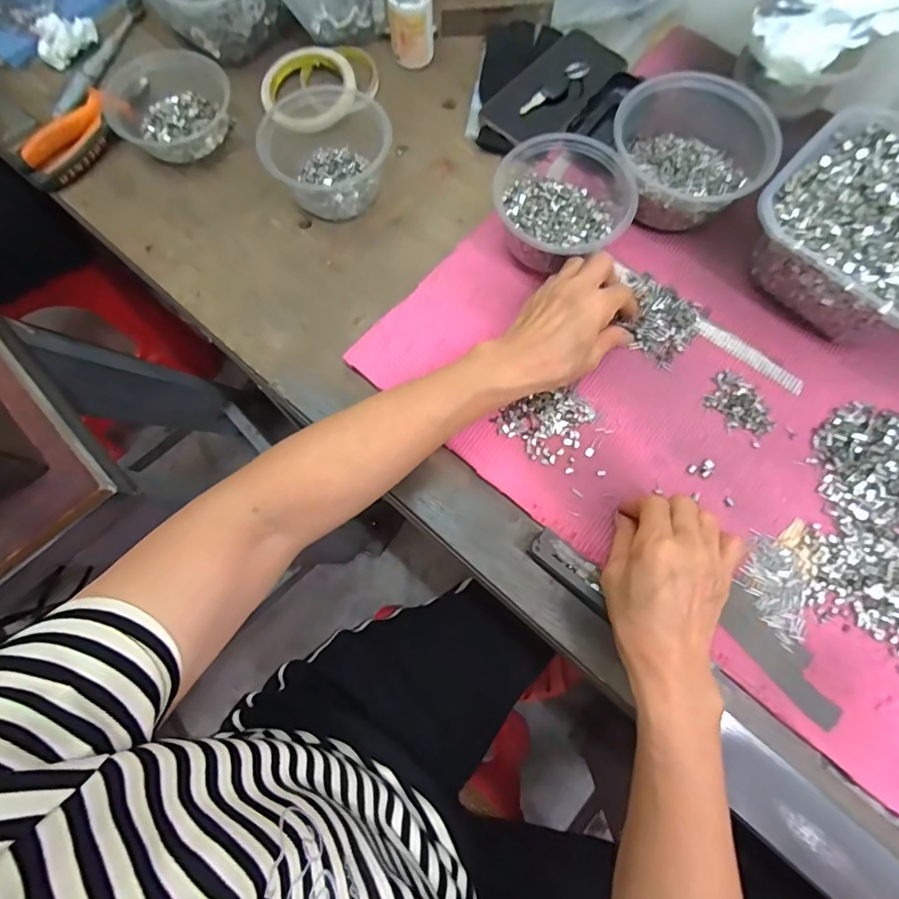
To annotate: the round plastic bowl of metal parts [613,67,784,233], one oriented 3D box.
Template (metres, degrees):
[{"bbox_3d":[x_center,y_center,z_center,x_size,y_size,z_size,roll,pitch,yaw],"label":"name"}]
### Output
[{"bbox_3d":[0.210,-0.262,0.435,0.127,0.069,0.132,0,75,2],"label":"round plastic bowl of metal parts"}]

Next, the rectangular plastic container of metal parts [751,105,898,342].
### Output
[{"bbox_3d":[0.342,-0.173,0.404,0.168,0.069,0.164,41,80,11],"label":"rectangular plastic container of metal parts"}]

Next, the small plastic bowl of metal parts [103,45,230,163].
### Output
[{"bbox_3d":[-0.274,-0.335,0.478,0.122,0.044,0.110,43,80,12],"label":"small plastic bowl of metal parts"}]

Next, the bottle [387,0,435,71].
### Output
[{"bbox_3d":[-0.038,-0.429,0.486,0.043,0.081,0.040,-6,75,0],"label":"bottle"}]

